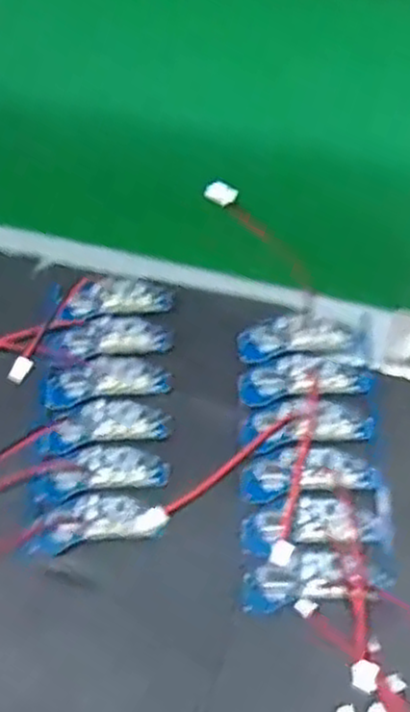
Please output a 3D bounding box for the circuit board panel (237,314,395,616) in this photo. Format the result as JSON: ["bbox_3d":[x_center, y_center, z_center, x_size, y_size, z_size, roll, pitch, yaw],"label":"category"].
[{"bbox_3d":[0.054,0.047,0.379,0.070,0.005,0.152,-1,62,3],"label":"circuit board panel"}]

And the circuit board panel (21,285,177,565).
[{"bbox_3d":[-0.055,0.025,0.402,0.070,0.012,0.156,-1,62,3],"label":"circuit board panel"}]

